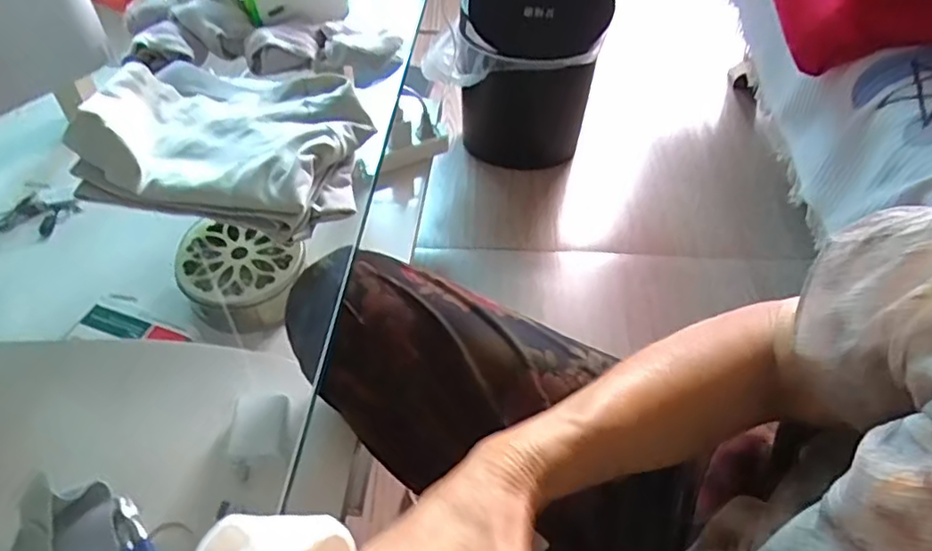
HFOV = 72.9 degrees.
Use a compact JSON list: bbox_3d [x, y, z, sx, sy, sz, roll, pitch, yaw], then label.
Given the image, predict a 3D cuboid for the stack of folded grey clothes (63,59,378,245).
[{"bbox_3d":[-0.195,-0.121,0.522,0.218,0.047,0.166,10,51,7],"label":"stack of folded grey clothes"}]

